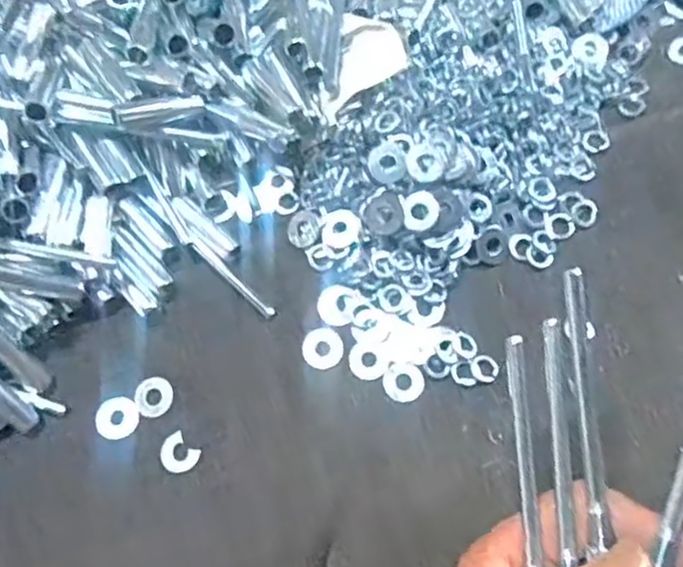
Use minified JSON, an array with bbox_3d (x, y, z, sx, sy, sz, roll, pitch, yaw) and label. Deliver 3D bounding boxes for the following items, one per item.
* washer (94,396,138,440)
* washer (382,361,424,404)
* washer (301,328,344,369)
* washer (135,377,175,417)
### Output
[{"bbox_3d":[-0.105,0.063,0.314,0.021,0.004,0.019,-1,71,2],"label":"washer"},{"bbox_3d":[0.029,0.045,0.308,0.019,0.004,0.018,-20,71,-4],"label":"washer"},{"bbox_3d":[-0.009,0.031,0.318,0.019,0.004,0.020,-1,71,2],"label":"washer"},{"bbox_3d":[-0.089,0.053,0.315,0.018,0.004,0.019,-24,71,-6],"label":"washer"}]

